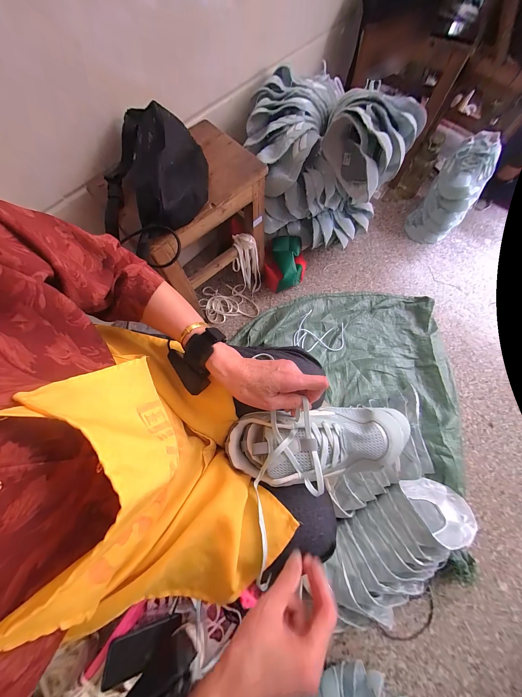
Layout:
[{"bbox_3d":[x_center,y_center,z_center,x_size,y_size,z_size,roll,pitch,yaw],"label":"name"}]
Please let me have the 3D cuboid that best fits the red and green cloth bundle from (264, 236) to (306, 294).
[{"bbox_3d":[0.094,-0.317,0.906,0.162,0.129,0.190,5,71,2],"label":"red and green cloth bundle"}]

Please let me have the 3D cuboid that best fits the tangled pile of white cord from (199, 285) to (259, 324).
[{"bbox_3d":[-0.130,-0.187,0.928,0.220,0.016,0.167,-9,72,-3],"label":"tangled pile of white cord"}]

